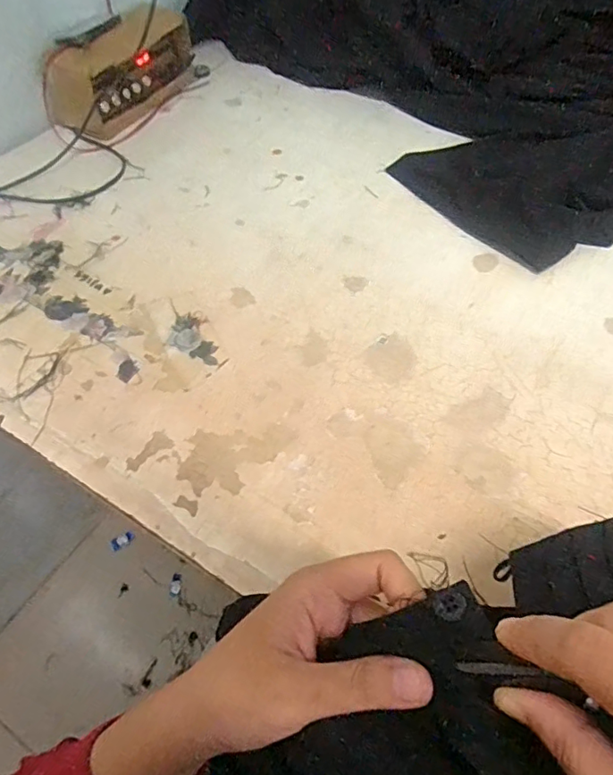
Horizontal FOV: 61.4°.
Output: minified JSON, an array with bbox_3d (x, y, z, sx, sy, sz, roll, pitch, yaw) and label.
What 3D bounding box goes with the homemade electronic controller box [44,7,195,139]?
[{"bbox_3d":[-0.215,-0.384,0.624,0.065,0.098,0.197,30,60,19],"label":"homemade electronic controller box"}]

